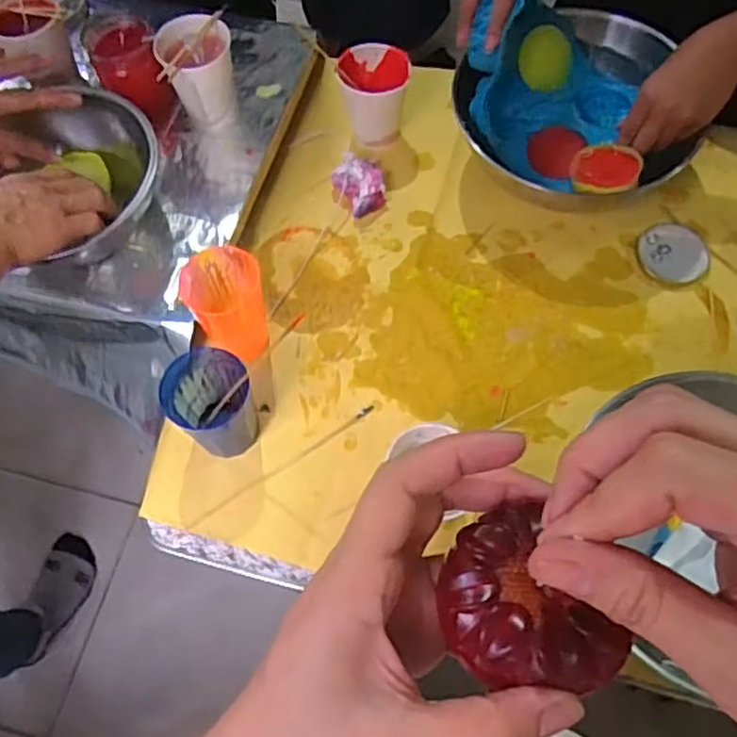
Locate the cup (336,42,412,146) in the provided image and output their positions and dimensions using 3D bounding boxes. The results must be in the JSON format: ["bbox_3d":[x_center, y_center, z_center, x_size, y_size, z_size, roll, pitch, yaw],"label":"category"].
[{"bbox_3d":[0.005,-0.298,0.763,0.077,0.078,0.072,-1,66,2],"label":"cup"}]

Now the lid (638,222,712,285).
[{"bbox_3d":[0.313,-0.118,0.716,0.069,0.004,0.072,-1,66,2],"label":"lid"}]

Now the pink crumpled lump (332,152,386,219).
[{"bbox_3d":[-0.009,-0.192,0.737,0.053,0.041,0.056,-1,66,2],"label":"pink crumpled lump"}]

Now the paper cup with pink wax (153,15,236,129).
[{"bbox_3d":[-0.169,-0.298,0.713,0.072,0.090,0.066,-1,66,2],"label":"paper cup with pink wax"}]

